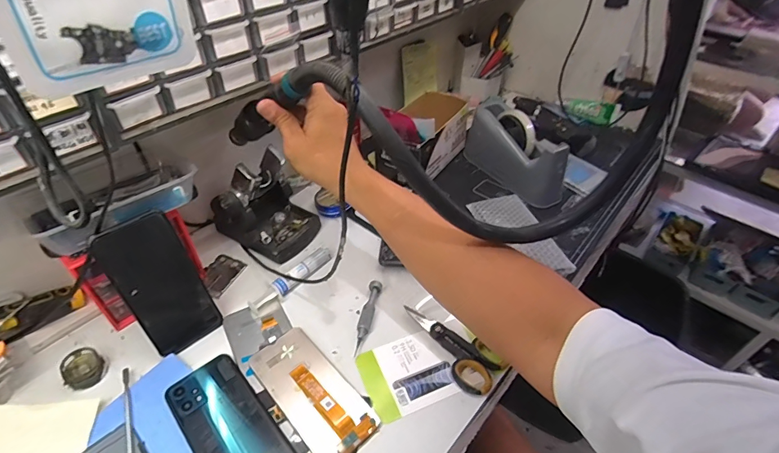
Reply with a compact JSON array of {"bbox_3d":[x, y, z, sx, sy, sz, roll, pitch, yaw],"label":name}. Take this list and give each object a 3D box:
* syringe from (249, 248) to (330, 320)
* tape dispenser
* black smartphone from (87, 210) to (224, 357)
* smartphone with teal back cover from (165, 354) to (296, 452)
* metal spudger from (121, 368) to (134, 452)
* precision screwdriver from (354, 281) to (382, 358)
[{"bbox_3d":[-0.132,0.073,0.556,0.022,0.023,0.130,33,52,29],"label":"syringe"},{"bbox_3d":[0.220,-0.130,0.723,0.059,0.105,0.202,-21,48,-22],"label":"tape dispenser"},{"bbox_3d":[-0.256,0.067,0.463,0.076,0.158,0.005,-34,30,-33],"label":"black smartphone"},{"bbox_3d":[-0.161,0.203,0.414,0.073,0.012,0.158,-31,52,-30],"label":"smartphone with teal back cover"},{"bbox_3d":[-0.259,0.206,0.409,0.008,0.004,0.156,-20,47,-21],"label":"metal spudger"},{"bbox_3d":[-0.028,0.113,0.523,0.018,0.016,0.103,9,44,7],"label":"precision screwdriver"}]

